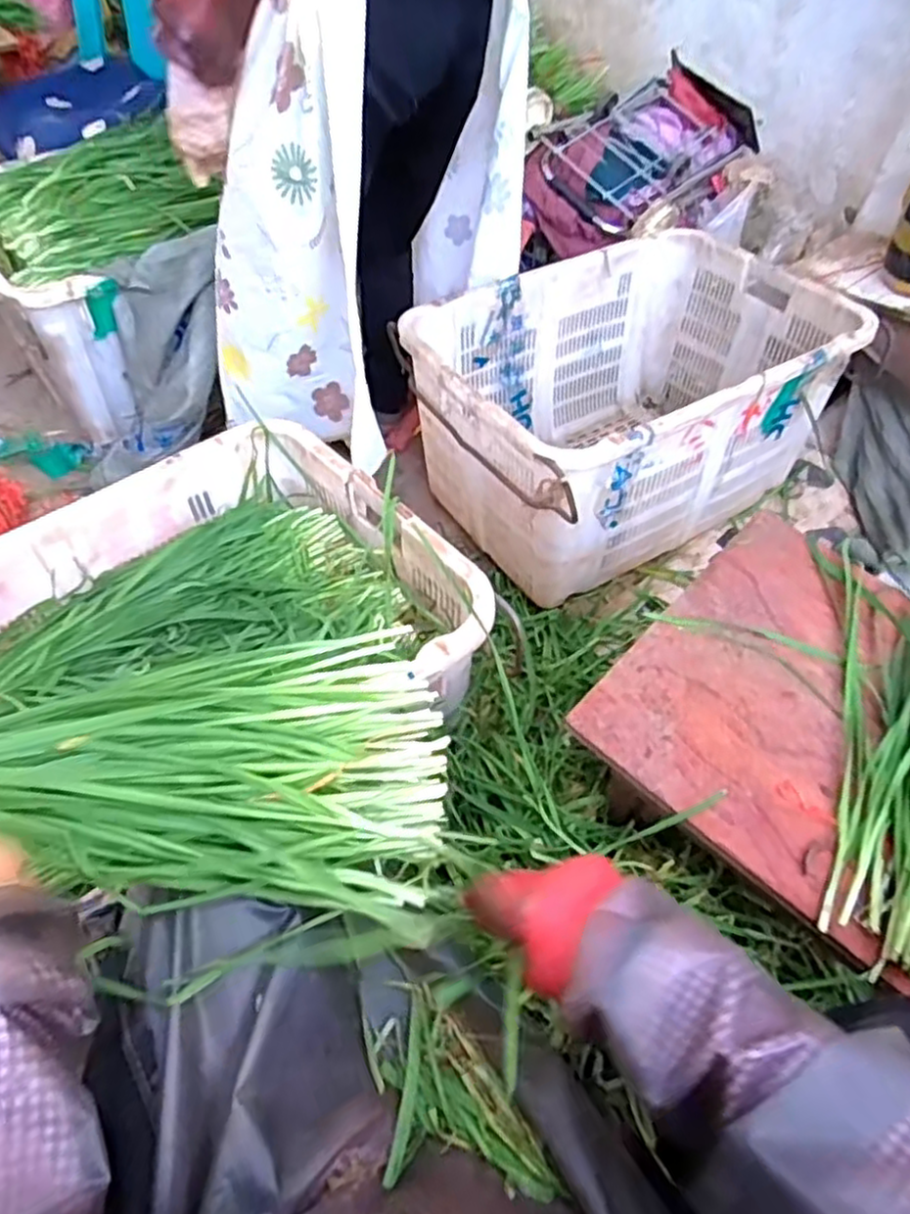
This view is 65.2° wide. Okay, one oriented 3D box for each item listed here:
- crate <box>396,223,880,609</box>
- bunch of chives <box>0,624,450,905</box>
[{"bbox_3d":[0.301,-0.358,1.306,0.719,0.392,0.497,-31,60,-23],"label":"crate"},{"bbox_3d":[-0.226,0.098,0.416,0.442,0.064,0.168,0,52,-20],"label":"bunch of chives"}]

